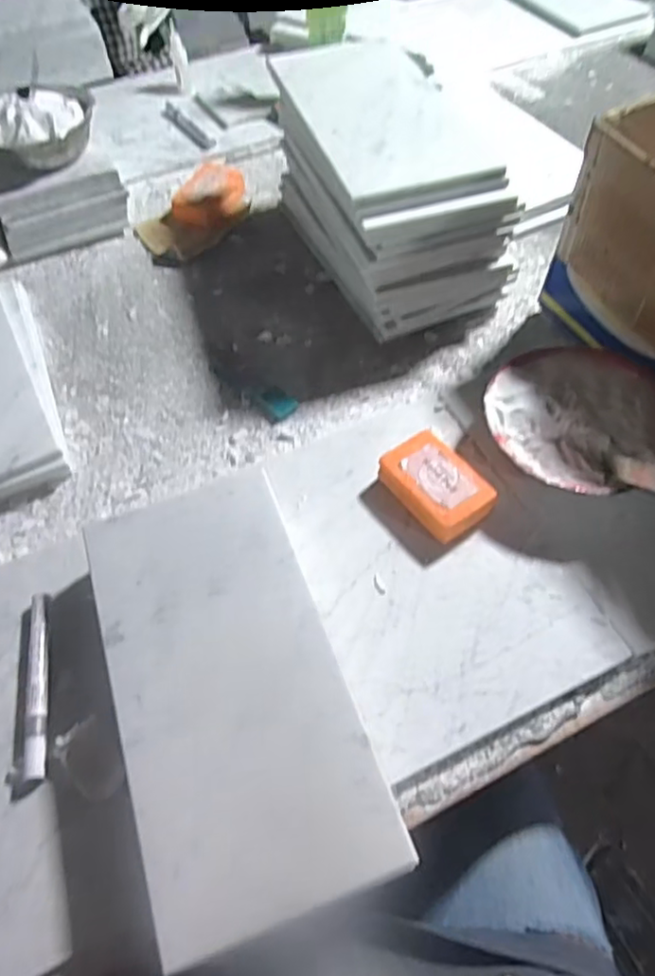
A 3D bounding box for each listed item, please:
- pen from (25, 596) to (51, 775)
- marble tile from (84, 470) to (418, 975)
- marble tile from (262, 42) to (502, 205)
[{"bbox_3d":[-0.221,0.148,0.489,0.015,0.014,0.141,-12,55,-5],"label":"pen"},{"bbox_3d":[-0.068,0.125,0.435,0.151,0.012,0.297,-18,55,-9],"label":"marble tile"},{"bbox_3d":[0.051,-0.394,0.661,0.157,0.016,0.312,-16,57,-6],"label":"marble tile"}]

